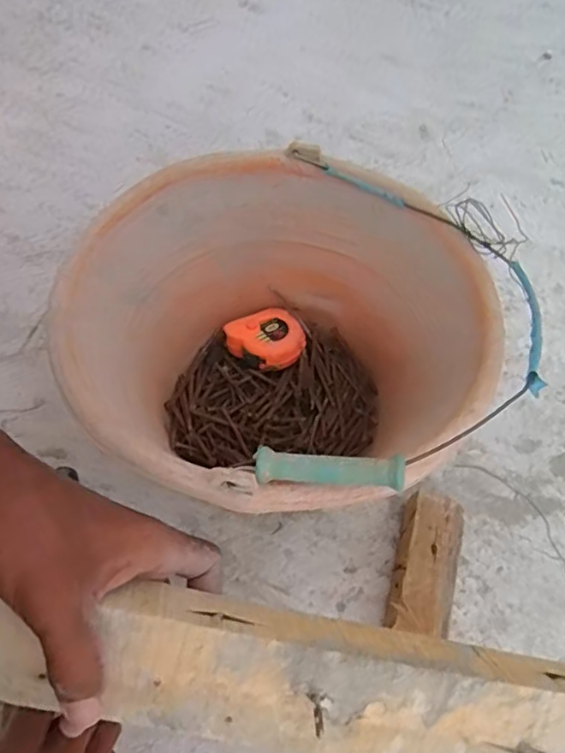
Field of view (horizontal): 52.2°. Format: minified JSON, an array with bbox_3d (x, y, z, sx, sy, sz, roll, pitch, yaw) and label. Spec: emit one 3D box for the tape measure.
[{"bbox_3d":[-0.015,-0.031,0.533,0.066,0.030,0.055,-20,67,-10],"label":"tape measure"}]

